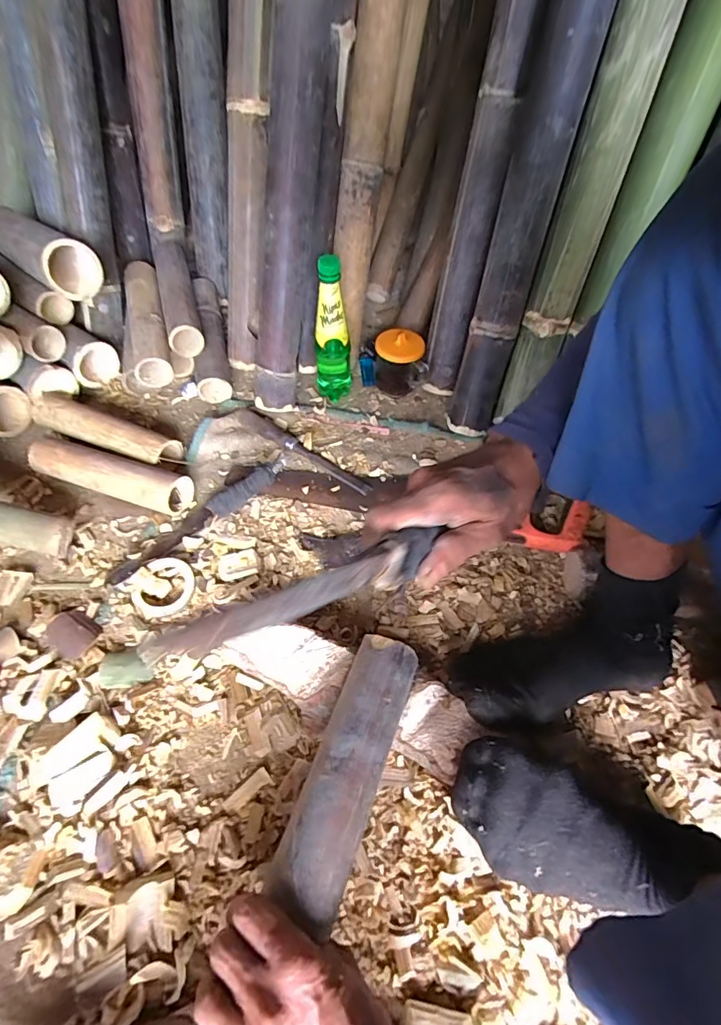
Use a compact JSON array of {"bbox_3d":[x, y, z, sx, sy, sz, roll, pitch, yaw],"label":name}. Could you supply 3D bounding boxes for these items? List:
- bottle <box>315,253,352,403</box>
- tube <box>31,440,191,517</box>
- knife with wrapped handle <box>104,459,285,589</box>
[{"bbox_3d":[-0.042,-0.272,0.700,0.054,0.229,0.049,-1,55,-3],"label":"bottle"},{"bbox_3d":[-0.346,-0.052,0.639,0.230,0.052,0.052,17,56,10],"label":"tube"},{"bbox_3d":[-0.212,0.004,0.617,0.268,0.029,0.034,-37,64,-24],"label":"knife with wrapped handle"}]

